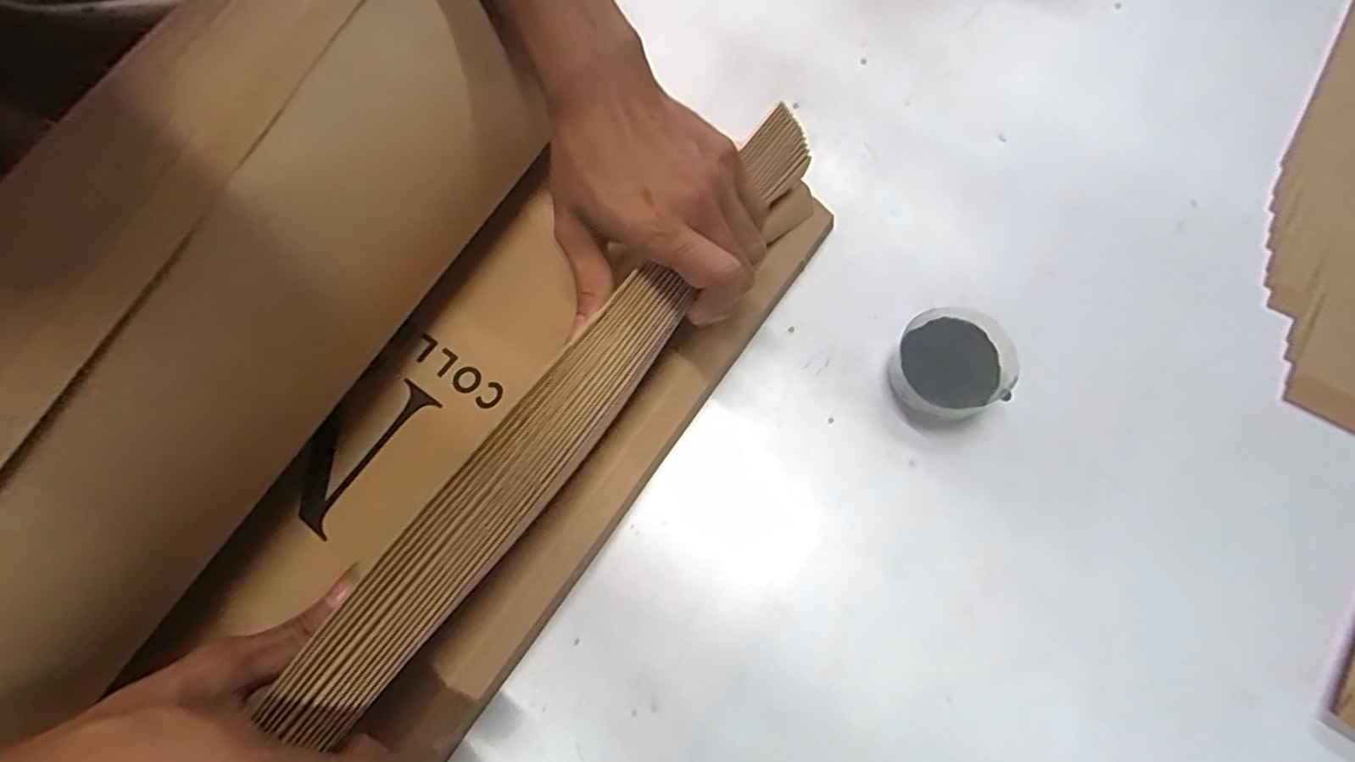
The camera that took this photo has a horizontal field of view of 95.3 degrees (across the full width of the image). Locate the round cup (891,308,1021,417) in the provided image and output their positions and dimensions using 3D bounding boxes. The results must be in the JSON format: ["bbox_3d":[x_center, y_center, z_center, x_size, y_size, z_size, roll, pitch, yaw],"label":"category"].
[{"bbox_3d":[0.155,-0.008,0.361,0.061,0.039,0.061,-1,72,2],"label":"round cup"}]

